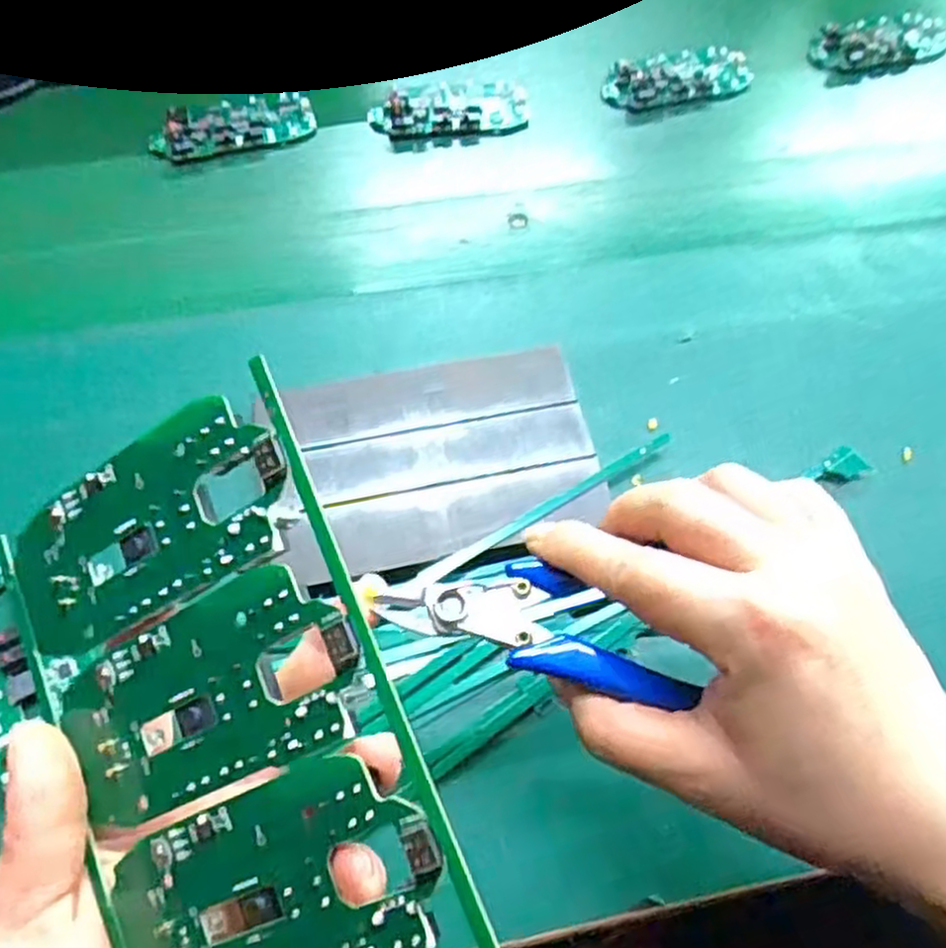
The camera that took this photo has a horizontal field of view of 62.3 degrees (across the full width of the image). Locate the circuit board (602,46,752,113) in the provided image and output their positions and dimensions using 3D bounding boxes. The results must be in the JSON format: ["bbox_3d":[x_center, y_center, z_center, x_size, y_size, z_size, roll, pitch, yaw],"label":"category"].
[{"bbox_3d":[0.134,-0.259,0.515,0.098,0.018,0.043,-17,62,-10],"label":"circuit board"}]

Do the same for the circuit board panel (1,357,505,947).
[{"bbox_3d":[-0.056,0.077,0.193,0.102,0.004,0.185,-30,76,19],"label":"circuit board panel"}]

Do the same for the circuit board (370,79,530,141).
[{"bbox_3d":[-0.015,-0.227,0.495,0.096,0.014,0.040,-11,61,-8],"label":"circuit board"}]

